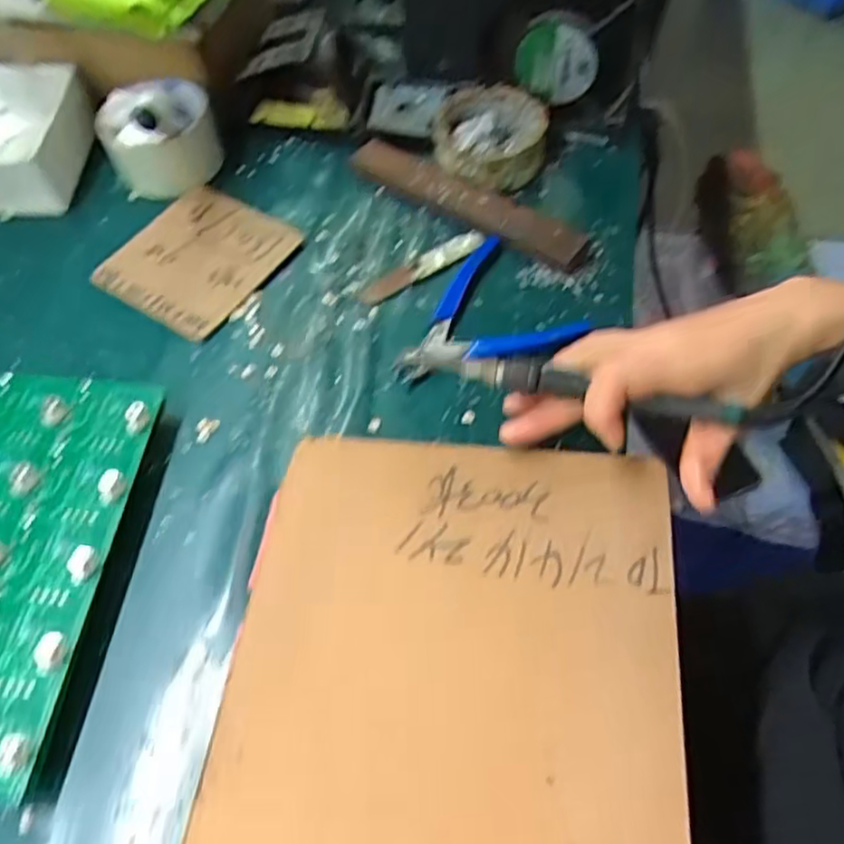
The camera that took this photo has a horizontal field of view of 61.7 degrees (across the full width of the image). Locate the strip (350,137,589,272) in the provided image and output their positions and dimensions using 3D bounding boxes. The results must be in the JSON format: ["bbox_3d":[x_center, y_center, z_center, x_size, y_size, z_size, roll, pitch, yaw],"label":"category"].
[{"bbox_3d":[0.030,-0.165,0.515,0.194,0.009,0.039,31,63,20],"label":"strip"}]

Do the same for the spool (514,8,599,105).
[{"bbox_3d":[0.096,-0.258,0.503,0.057,0.062,0.019,12,58,10],"label":"spool"}]

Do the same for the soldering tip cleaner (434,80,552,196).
[{"bbox_3d":[0.051,-0.214,0.528,0.080,0.030,0.086,4,57,5],"label":"soldering tip cleaner"}]

